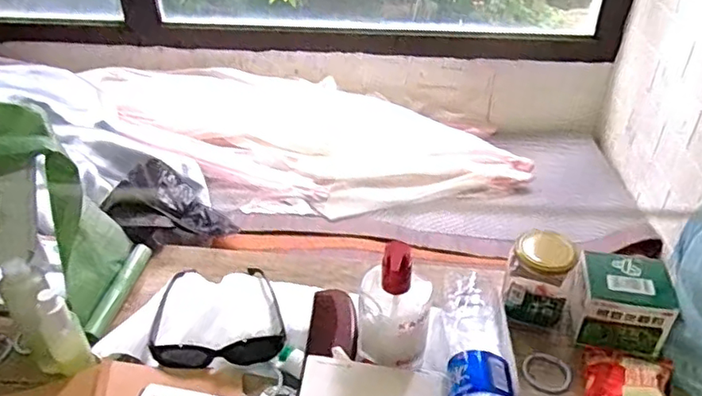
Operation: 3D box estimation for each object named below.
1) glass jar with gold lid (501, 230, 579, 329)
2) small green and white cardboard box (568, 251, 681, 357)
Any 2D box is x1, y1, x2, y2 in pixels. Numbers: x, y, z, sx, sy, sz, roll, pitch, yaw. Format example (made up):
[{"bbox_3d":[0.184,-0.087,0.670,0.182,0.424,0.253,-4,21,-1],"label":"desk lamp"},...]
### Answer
[{"bbox_3d":[0.210,0.095,0.649,0.068,0.086,0.078,11,39,16],"label":"glass jar with gold lid"},{"bbox_3d":[0.293,0.115,0.633,0.095,0.071,0.080,4,38,6],"label":"small green and white cardboard box"}]

